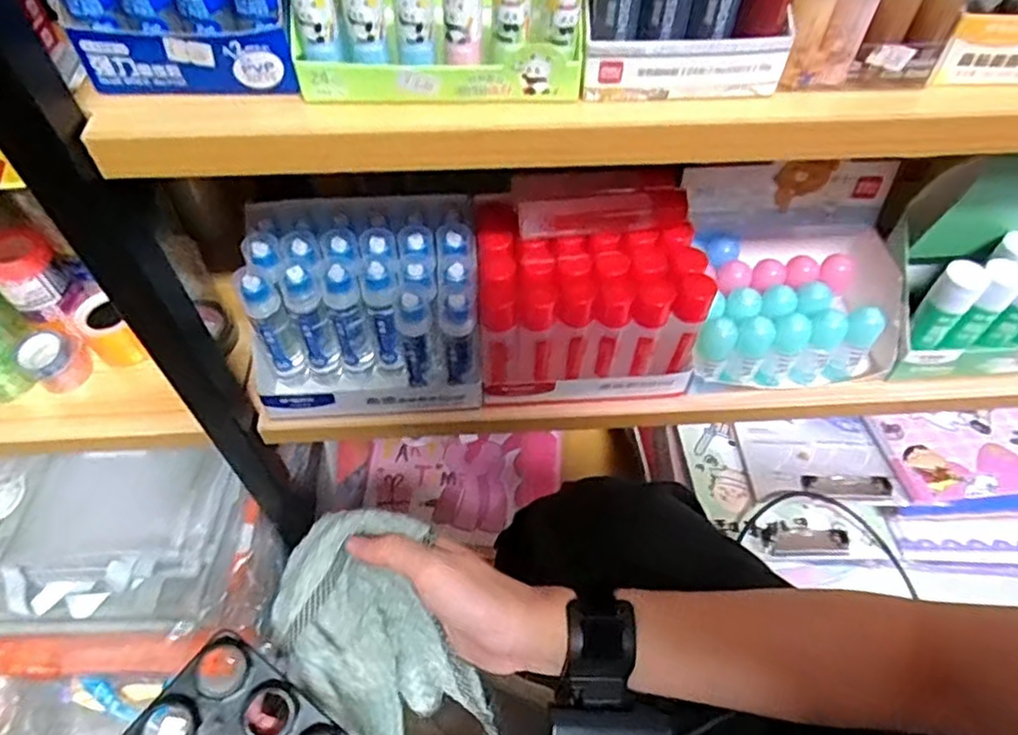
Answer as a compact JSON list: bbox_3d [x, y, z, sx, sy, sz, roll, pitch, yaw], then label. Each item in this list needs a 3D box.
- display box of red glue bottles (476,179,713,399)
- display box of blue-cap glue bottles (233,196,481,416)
[{"bbox_3d":[0.063,-0.061,0.523,0.176,0.134,0.113,-2,54,-3],"label":"display box of red glue bottles"},{"bbox_3d":[-0.117,-0.040,0.530,0.185,0.125,0.115,-2,54,-2],"label":"display box of blue-cap glue bottles"}]

